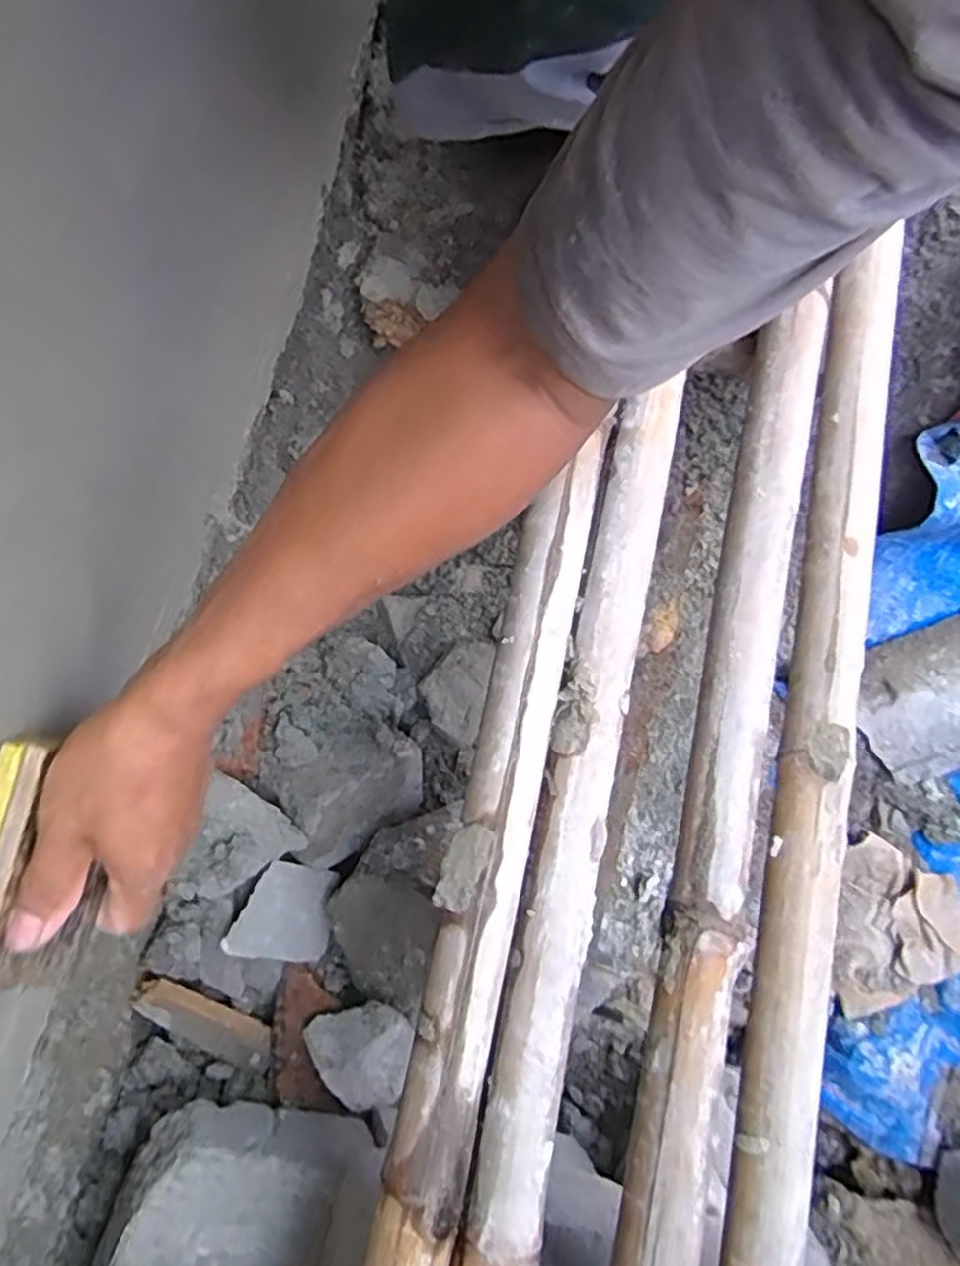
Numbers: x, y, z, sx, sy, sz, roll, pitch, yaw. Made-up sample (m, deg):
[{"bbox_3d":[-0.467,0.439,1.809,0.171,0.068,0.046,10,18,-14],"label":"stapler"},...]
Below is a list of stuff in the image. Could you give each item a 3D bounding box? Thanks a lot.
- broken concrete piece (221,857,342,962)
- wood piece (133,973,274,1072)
[{"bbox_3d":[-0.159,0.232,0.632,0.012,0.098,0.075,0,66,36],"label":"broken concrete piece"},{"bbox_3d":[-0.234,0.329,0.641,0.121,0.016,0.042,36,78,-13],"label":"wood piece"}]

